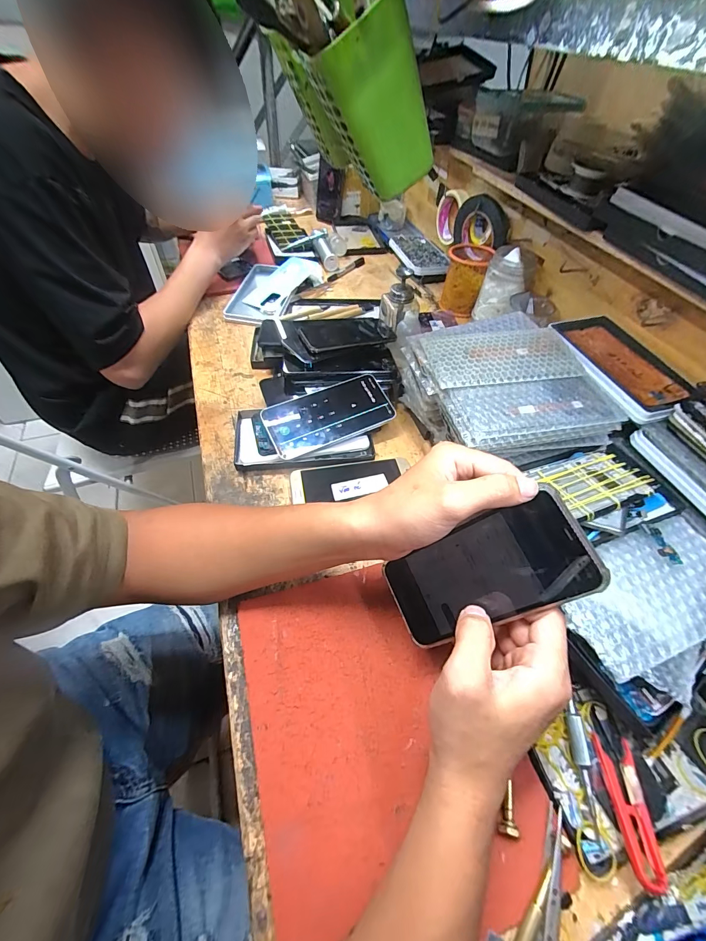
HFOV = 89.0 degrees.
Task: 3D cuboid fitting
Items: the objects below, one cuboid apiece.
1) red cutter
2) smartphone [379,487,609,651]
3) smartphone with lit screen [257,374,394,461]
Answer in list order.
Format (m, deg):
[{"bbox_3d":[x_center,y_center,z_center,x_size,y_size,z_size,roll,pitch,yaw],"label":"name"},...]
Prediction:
[{"bbox_3d":[0.201,0.245,0.262,0.024,0.012,0.081,6,43,4],"label":"red cutter"},{"bbox_3d":[0.094,0.079,0.268,0.151,0.005,0.069,-36,69,28],"label":"smartphone"},{"bbox_3d":[-0.030,-0.073,0.471,0.165,0.008,0.079,-23,73,-16],"label":"smartphone with lit screen"}]

